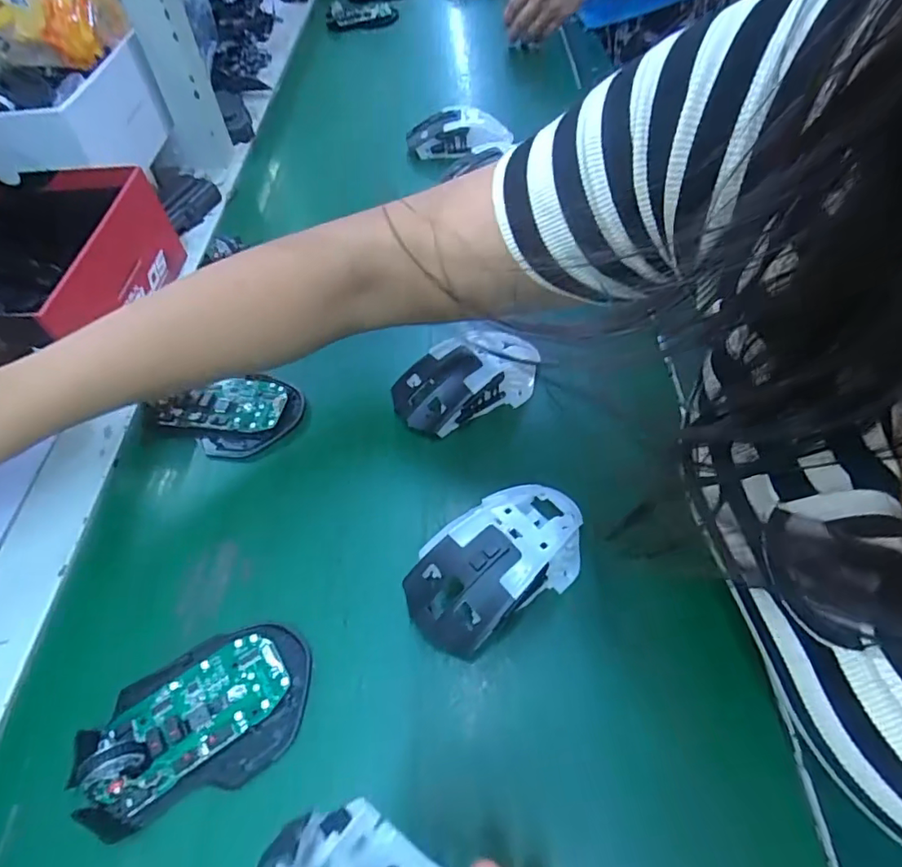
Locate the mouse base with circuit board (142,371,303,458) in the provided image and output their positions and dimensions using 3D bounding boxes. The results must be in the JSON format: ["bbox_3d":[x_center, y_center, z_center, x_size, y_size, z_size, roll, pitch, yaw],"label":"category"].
[{"bbox_3d":[-0.168,-0.013,0.403,0.114,0.018,0.062,-1,54,3],"label":"mouse base with circuit board"}]

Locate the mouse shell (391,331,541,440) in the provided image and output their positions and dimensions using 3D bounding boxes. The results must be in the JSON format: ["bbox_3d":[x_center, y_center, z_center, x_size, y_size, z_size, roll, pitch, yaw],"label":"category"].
[{"bbox_3d":[0.008,-0.036,0.397,0.101,0.048,0.058,-26,56,-15],"label":"mouse shell"}]

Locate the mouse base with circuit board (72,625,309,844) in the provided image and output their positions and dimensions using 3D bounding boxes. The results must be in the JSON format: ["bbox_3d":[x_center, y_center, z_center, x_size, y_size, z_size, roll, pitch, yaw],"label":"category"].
[{"bbox_3d":[-0.130,0.144,0.282,0.115,0.018,0.074,-20,55,-11],"label":"mouse base with circuit board"}]

